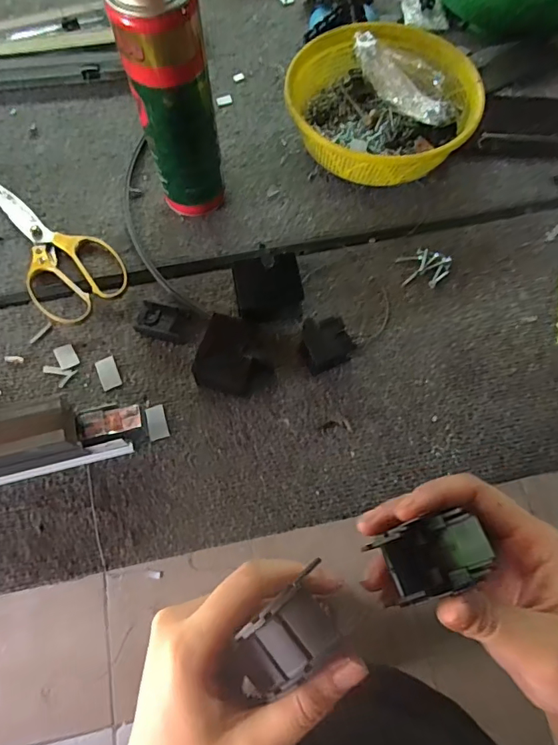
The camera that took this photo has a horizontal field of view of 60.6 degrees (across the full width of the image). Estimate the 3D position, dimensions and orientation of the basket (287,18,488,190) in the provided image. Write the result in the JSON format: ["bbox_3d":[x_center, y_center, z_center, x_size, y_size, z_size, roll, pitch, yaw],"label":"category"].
[{"bbox_3d":[0.105,-0.271,0.505,0.191,0.068,0.176,30,71,11],"label":"basket"}]

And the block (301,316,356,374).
[{"bbox_3d":[0.040,-0.025,0.433,0.042,0.034,0.042,-26,71,-10],"label":"block"}]

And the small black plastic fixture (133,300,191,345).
[{"bbox_3d":[-0.108,-0.045,0.443,0.042,0.015,0.031,16,69,6],"label":"small black plastic fixture"}]

